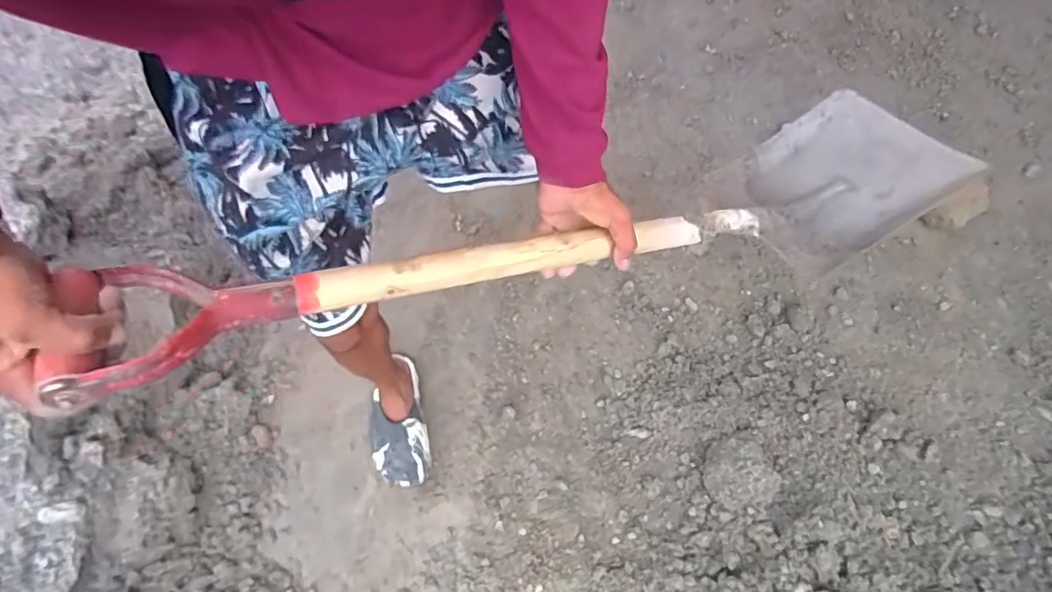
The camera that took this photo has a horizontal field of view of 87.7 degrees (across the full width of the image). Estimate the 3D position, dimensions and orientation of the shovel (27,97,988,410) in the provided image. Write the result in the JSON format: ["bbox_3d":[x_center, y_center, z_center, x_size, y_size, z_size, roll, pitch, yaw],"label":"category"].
[{"bbox_3d":[0.107,-0.092,0.599,0.993,0.137,0.227,-14,68,-27],"label":"shovel"}]

